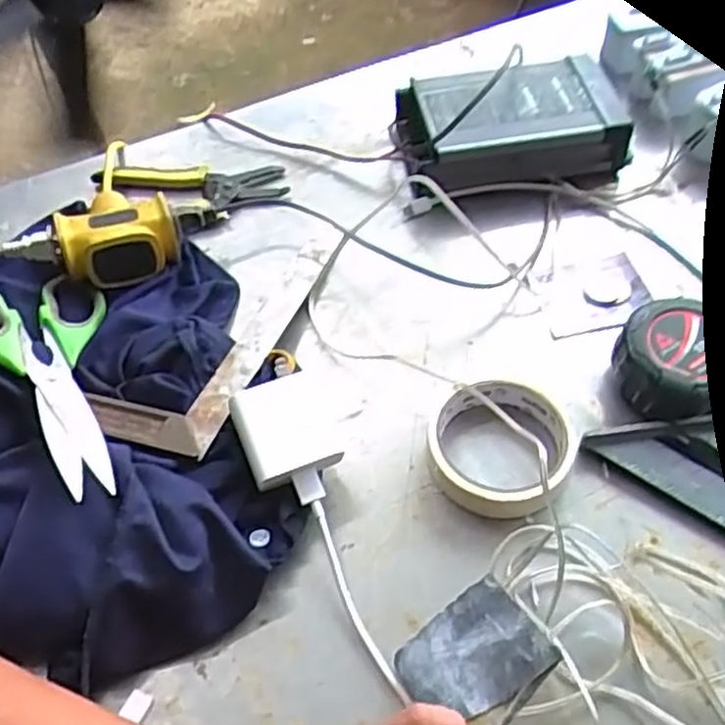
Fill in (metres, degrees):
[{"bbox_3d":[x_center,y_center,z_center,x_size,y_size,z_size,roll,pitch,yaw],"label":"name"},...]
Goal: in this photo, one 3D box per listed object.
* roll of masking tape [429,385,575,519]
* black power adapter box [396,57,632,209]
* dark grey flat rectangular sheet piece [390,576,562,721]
[{"bbox_3d":[0.091,0.050,0.453,0.098,0.028,0.091,-2,53,2],"label":"roll of masking tape"},{"bbox_3d":[0.124,-0.202,0.620,0.181,0.057,0.118,-9,53,-3],"label":"black power adapter box"},{"bbox_3d":[0.055,0.151,0.374,0.073,0.004,0.053,-35,51,-1],"label":"dark grey flat rectangular sheet piece"}]

